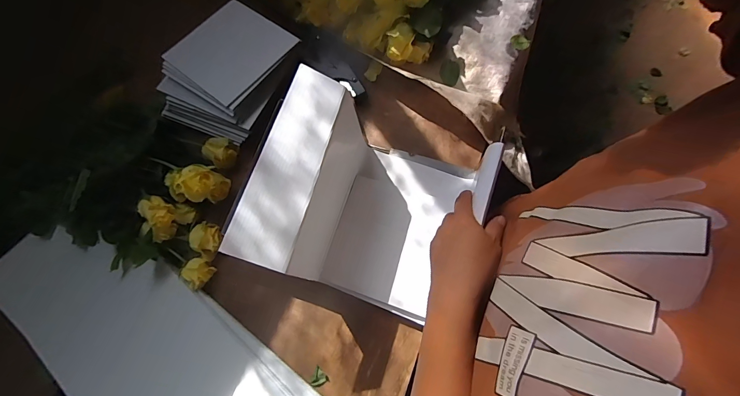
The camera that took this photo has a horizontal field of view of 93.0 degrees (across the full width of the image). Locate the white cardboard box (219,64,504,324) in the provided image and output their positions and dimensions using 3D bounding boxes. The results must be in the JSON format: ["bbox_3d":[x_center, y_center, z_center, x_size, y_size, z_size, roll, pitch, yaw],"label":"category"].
[{"bbox_3d":[-0.002,0.005,0.428,0.218,0.175,0.219,20,78,5],"label":"white cardboard box"}]

